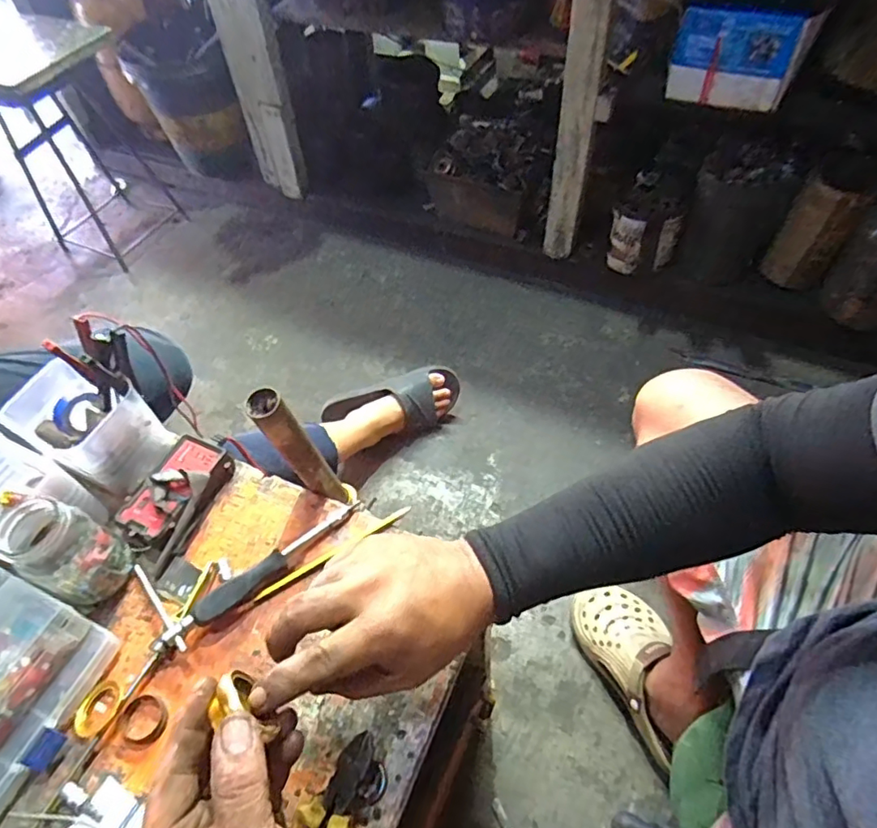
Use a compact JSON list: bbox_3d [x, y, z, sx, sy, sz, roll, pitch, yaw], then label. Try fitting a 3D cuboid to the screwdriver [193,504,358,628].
[{"bbox_3d":[-0.139,0.129,0.502,0.163,0.027,0.018,-36,59,-21],"label":"screwdriver"}]

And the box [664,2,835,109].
[{"bbox_3d":[0.500,-0.591,0.942,0.202,0.143,0.061,12,56,13],"label":"box"}]

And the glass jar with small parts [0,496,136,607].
[{"bbox_3d":[-0.311,0.115,0.476,0.059,0.096,0.062,-2,54,3],"label":"glass jar with small parts"}]

